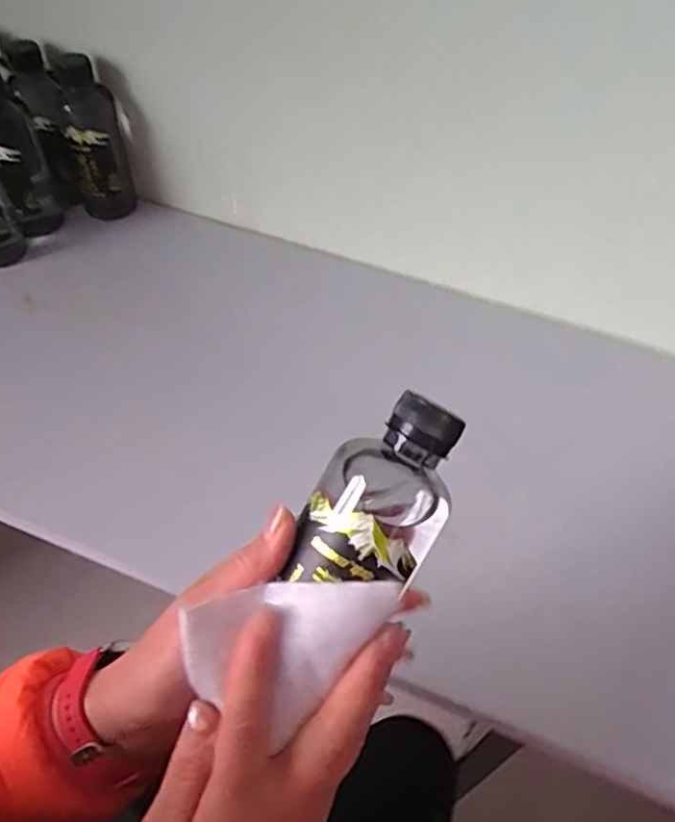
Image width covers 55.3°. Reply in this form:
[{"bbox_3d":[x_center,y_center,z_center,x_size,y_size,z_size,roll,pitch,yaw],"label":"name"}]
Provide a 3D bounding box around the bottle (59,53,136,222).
[{"bbox_3d":[-0.262,-0.290,0.693,0.060,0.155,0.061,-15,55,-13],"label":"bottle"}]

